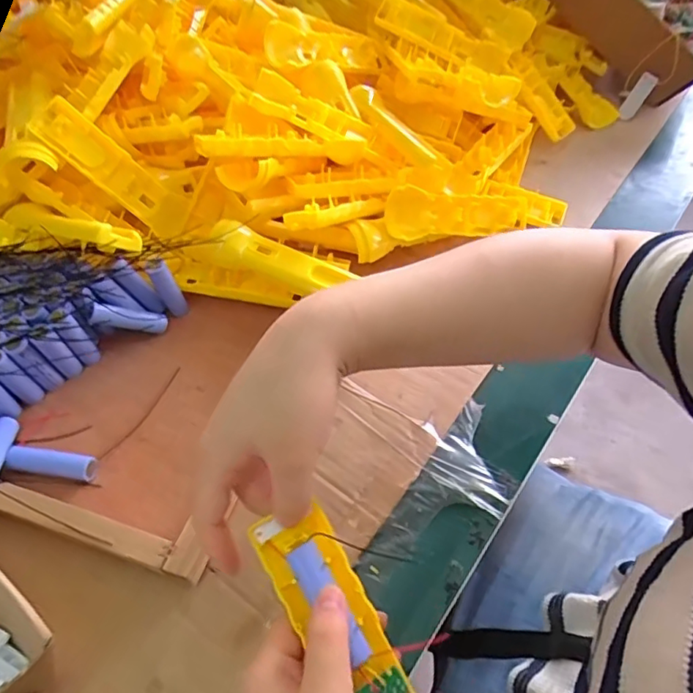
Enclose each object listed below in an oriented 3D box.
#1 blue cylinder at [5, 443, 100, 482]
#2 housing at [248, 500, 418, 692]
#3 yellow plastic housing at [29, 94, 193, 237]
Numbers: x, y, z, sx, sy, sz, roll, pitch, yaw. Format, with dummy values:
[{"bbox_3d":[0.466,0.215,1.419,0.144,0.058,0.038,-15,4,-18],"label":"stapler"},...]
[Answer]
[{"bbox_3d":[-0.227,0.091,0.424,0.067,0.019,0.018,8,52,6],"label":"blue cylinder"},{"bbox_3d":[0.002,0.162,0.294,0.048,0.021,0.158,-28,78,-20],"label":"housing"},{"bbox_3d":[-0.222,-0.167,0.523,0.155,0.036,0.042,39,54,-19],"label":"yellow plastic housing"}]

